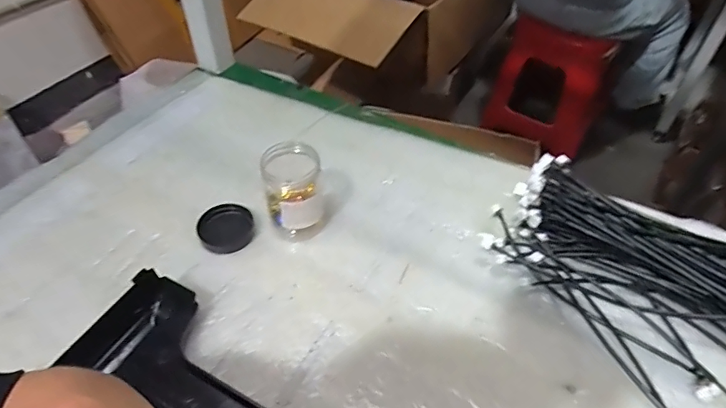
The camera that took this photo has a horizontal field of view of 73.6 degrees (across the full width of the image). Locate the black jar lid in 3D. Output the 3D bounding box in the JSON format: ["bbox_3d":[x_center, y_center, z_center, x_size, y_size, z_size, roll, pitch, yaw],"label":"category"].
[{"bbox_3d":[-0.145,0.026,0.516,0.056,0.011,0.059,0,48,0],"label":"black jar lid"}]

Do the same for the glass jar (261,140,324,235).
[{"bbox_3d":[-0.070,-0.012,0.493,0.054,0.088,0.051,0,48,0],"label":"glass jar"}]

